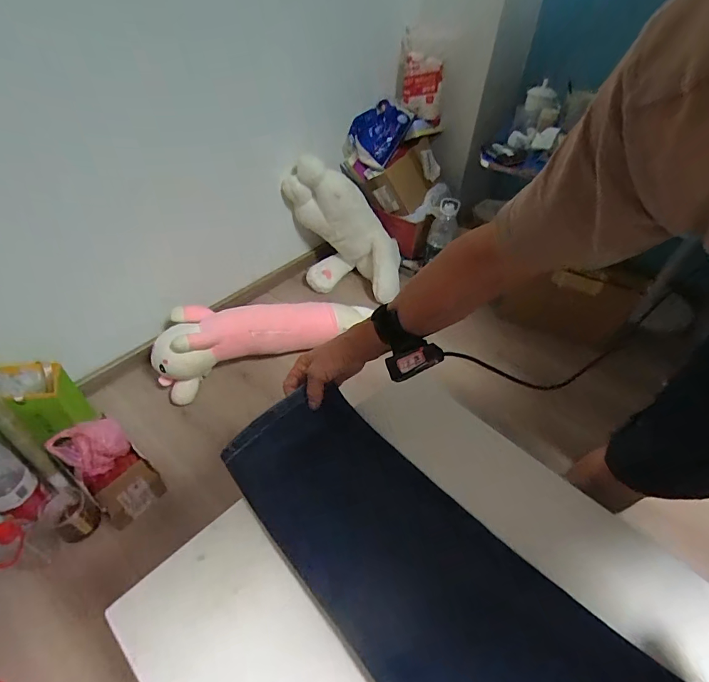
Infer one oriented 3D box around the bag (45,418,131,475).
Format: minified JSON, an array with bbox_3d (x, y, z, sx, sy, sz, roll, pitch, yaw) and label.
[{"bbox_3d":[-0.584,0.232,0.914,0.093,0.084,0.127,36,53,28],"label":"bag"}]

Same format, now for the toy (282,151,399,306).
[{"bbox_3d":[-0.029,-0.403,1.483,0.413,0.442,0.191,5,45,1],"label":"toy"}]

